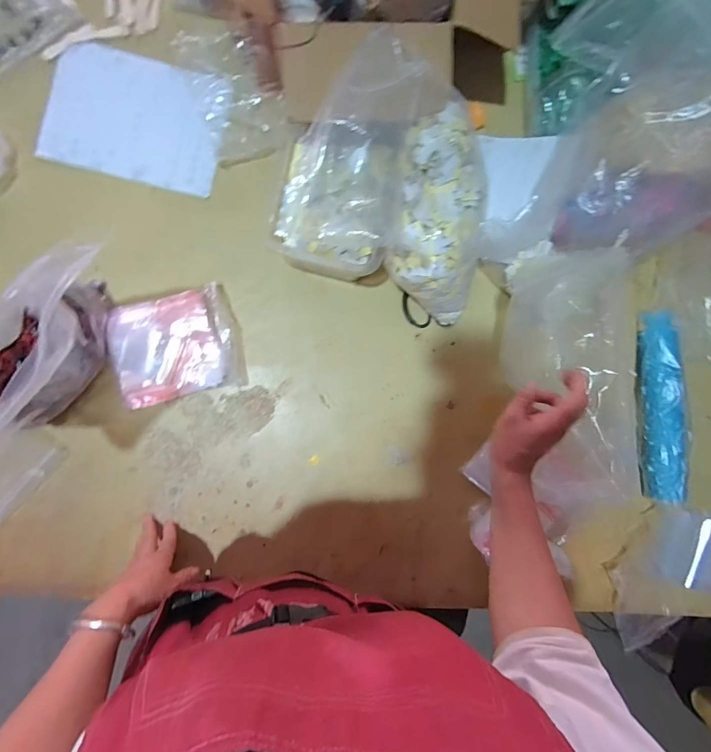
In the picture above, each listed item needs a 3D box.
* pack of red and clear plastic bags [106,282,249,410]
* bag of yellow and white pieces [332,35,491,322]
[{"bbox_3d":[-0.284,-0.048,0.602,0.193,0.043,0.166,-13,90,-6],"label":"pack of red and clear plastic bags"},{"bbox_3d":[0.103,-0.251,0.540,0.172,0.082,0.380,-25,116,-6],"label":"bag of yellow and white pieces"}]

